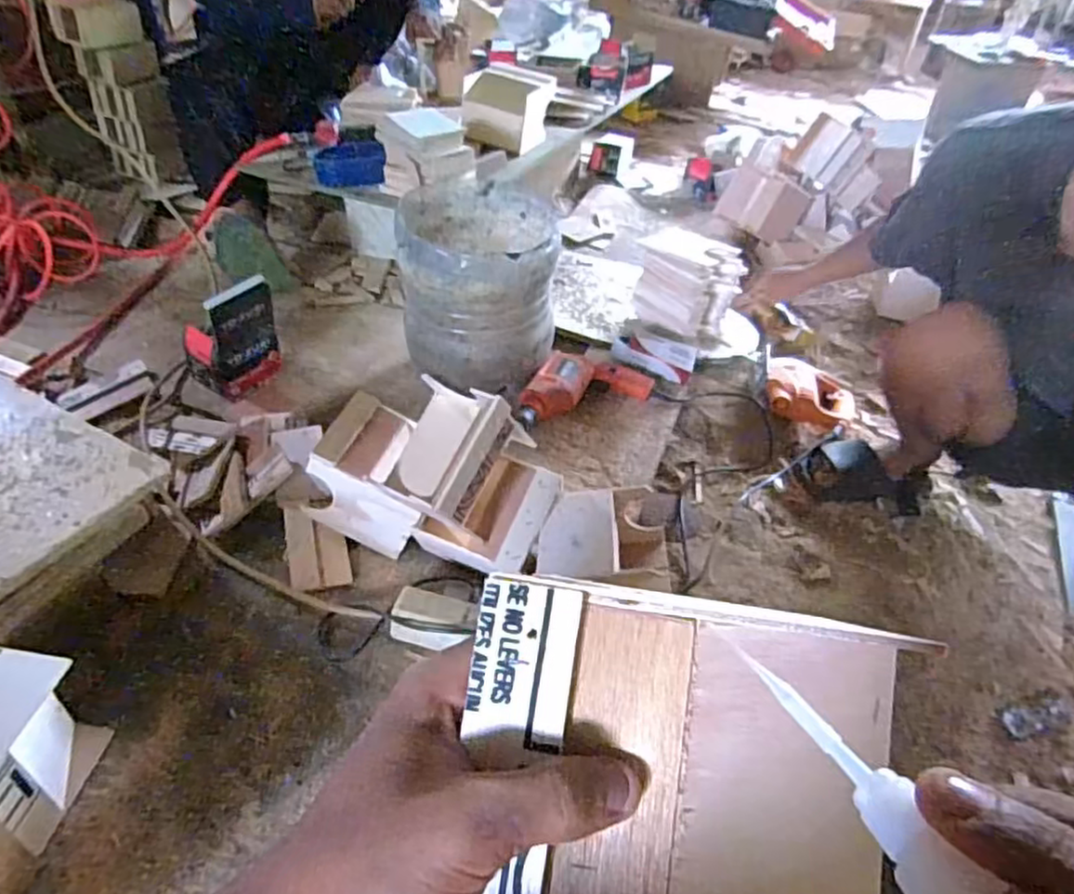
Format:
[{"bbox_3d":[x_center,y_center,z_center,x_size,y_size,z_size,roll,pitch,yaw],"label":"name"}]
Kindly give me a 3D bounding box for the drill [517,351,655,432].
[{"bbox_3d":[0.062,-0.098,1.098,0.262,0.063,0.103,-21,47,-26],"label":"drill"}]

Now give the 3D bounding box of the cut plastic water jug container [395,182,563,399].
[{"bbox_3d":[-0.090,-0.259,1.065,0.227,0.213,0.261,1,42,-4],"label":"cut plastic water jug container"}]

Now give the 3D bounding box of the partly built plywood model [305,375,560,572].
[{"bbox_3d":[-0.132,0.040,0.809,0.286,0.235,0.178,16,43,13],"label":"partly built plywood model"}]

